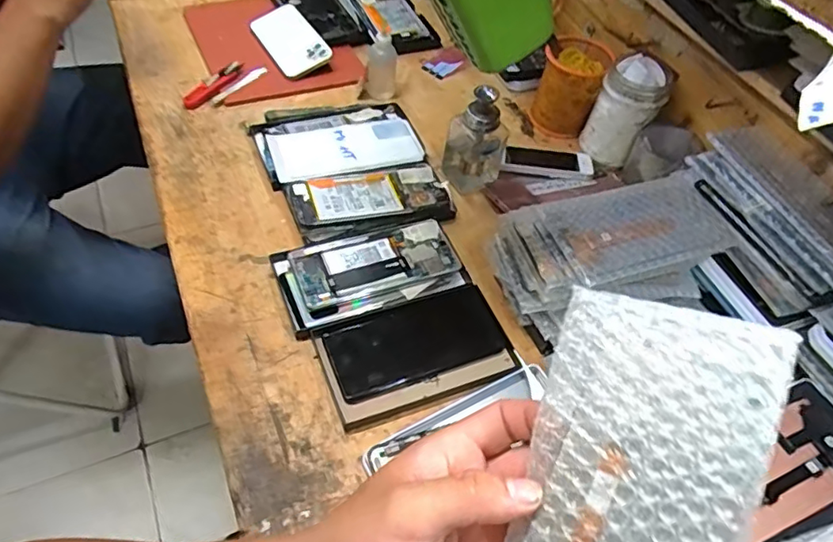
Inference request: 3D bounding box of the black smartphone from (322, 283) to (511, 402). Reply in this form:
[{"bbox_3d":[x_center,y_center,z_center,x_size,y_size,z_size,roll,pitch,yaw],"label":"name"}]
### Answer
[{"bbox_3d":[0.002,0.066,0.536,0.166,0.008,0.072,-16,65,-22],"label":"black smartphone"}]

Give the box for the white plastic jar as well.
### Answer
[{"bbox_3d":[0.254,-0.196,0.695,0.073,0.118,0.078,3,52,-4],"label":"white plastic jar"}]

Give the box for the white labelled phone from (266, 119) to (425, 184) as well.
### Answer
[{"bbox_3d":[-0.082,-0.144,0.672,0.171,0.015,0.085,-14,55,-17],"label":"white labelled phone"}]

